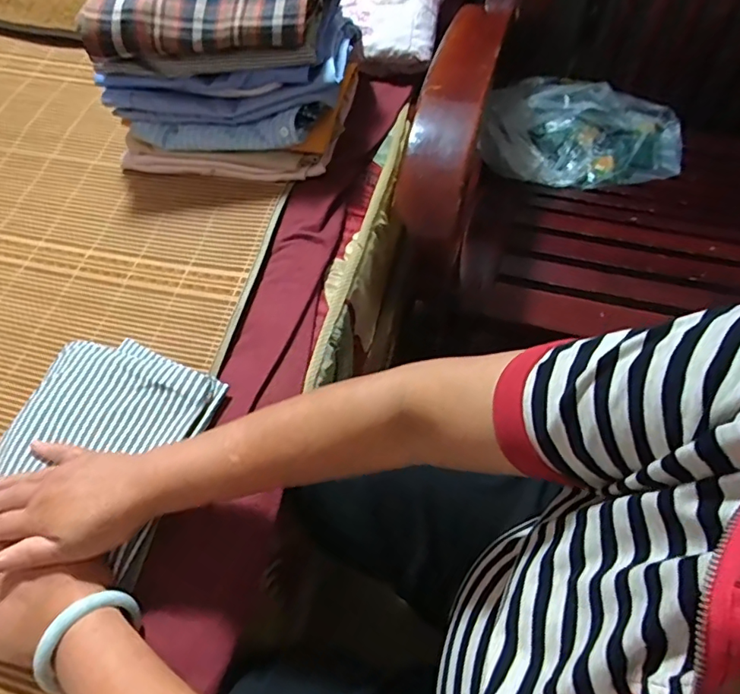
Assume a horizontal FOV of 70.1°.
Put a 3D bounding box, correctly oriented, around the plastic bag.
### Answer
[{"bbox_3d":[0.358,-0.345,0.854,0.323,0.089,0.154,-2,61,2],"label":"plastic bag"}]

